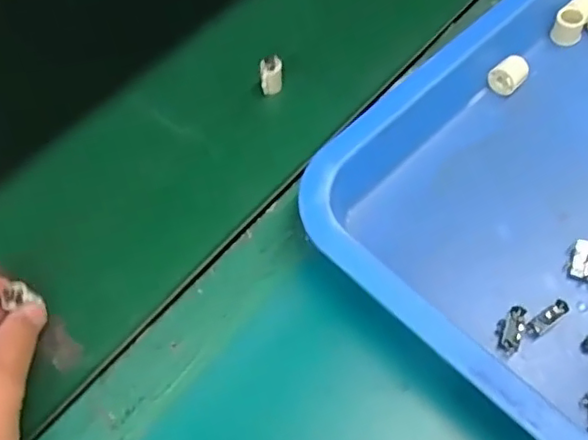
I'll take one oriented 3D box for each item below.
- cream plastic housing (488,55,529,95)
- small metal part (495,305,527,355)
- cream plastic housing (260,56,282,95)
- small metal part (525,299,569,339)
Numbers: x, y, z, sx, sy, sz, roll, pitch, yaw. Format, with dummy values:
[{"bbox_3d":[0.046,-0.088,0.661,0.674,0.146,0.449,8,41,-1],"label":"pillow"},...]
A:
[{"bbox_3d":[0.143,-0.095,0.398,0.024,0.020,0.018,-40,65,-20],"label":"cream plastic housing"},{"bbox_3d":[0.114,0.057,0.313,0.013,0.006,0.025,17,61,12],"label":"small metal part"},{"bbox_3d":[-0.015,-0.099,0.407,0.014,0.025,0.013,-3,59,0],"label":"cream plastic housing"},{"bbox_3d":[0.134,0.051,0.311,0.026,0.011,0.009,-35,64,-18],"label":"small metal part"}]

